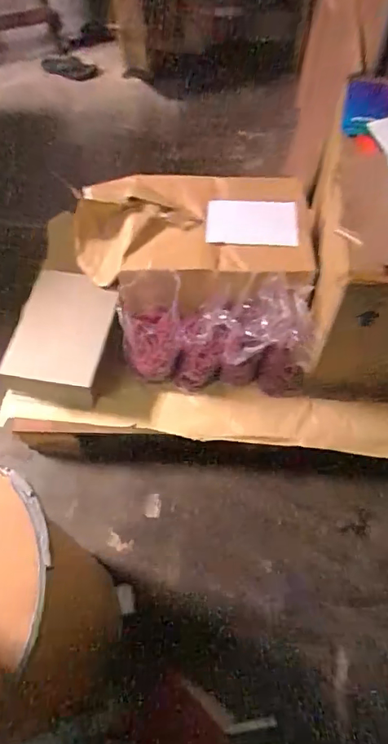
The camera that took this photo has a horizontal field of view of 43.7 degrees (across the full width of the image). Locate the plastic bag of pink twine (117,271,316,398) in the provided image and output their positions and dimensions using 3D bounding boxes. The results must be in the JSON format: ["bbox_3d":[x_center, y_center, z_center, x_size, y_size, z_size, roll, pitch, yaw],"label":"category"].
[{"bbox_3d":[0.049,-0.087,1.068,0.412,0.228,0.199,11,61,9],"label":"plastic bag of pink twine"}]

